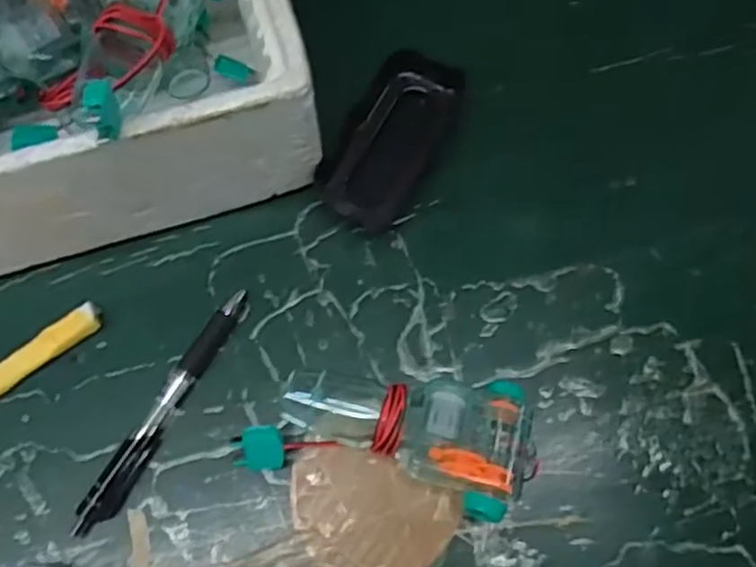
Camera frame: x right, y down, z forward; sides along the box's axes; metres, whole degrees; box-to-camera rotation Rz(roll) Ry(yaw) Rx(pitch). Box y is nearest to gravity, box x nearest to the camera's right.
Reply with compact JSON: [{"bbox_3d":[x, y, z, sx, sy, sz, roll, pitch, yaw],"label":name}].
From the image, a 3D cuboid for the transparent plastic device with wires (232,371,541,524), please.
[{"bbox_3d":[0.006,0.076,0.344,0.140,0.035,0.061,7,72,2],"label":"transparent plastic device with wires"}]

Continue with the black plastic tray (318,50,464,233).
[{"bbox_3d":[0.007,-0.084,0.404,0.052,0.027,0.106,27,74,8],"label":"black plastic tray"}]

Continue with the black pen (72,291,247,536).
[{"bbox_3d":[-0.112,0.065,0.360,0.015,0.013,0.142,28,74,9],"label":"black pen"}]

